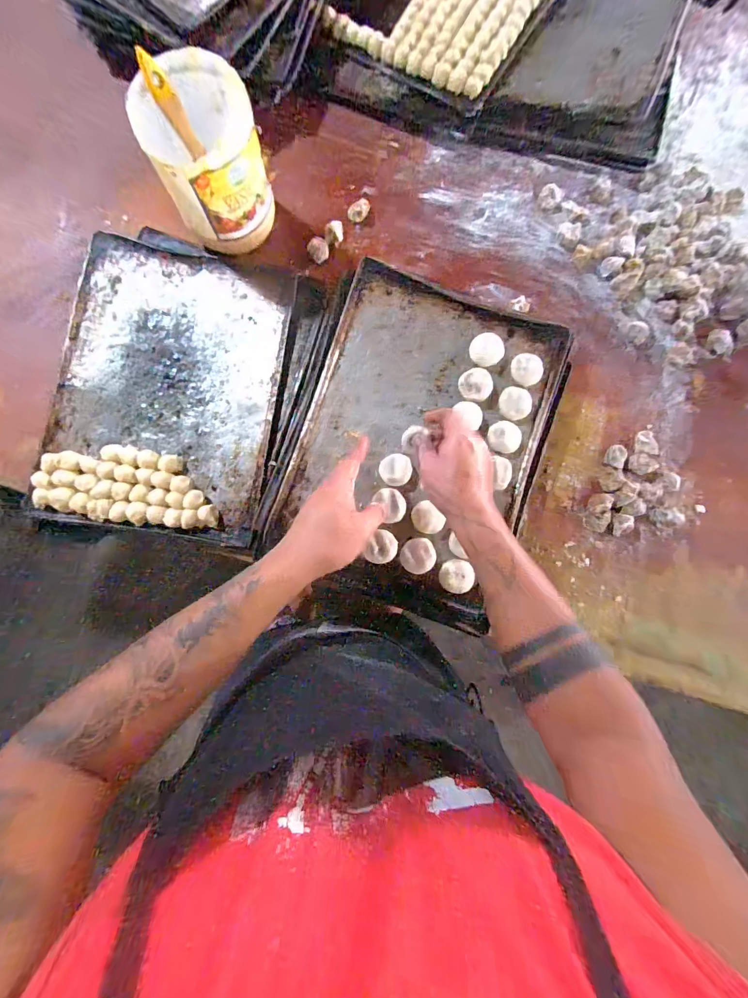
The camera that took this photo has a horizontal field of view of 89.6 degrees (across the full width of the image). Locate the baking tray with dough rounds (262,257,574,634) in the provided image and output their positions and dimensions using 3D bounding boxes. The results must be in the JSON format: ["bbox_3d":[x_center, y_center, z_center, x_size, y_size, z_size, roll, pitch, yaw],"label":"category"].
[{"bbox_3d":[0.074,-0.082,0.535,0.343,0.032,0.444,18,83,-1],"label":"baking tray with dough rounds"}]

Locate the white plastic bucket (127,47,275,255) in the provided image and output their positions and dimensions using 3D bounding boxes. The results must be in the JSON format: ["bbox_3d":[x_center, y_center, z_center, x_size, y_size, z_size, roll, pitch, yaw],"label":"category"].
[{"bbox_3d":[-0.233,-0.477,0.546,0.142,0.164,0.158,-19,85,-5],"label":"white plastic bucket"}]

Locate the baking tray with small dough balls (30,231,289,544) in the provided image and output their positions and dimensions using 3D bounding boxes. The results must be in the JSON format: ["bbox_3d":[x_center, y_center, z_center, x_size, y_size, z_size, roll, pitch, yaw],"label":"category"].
[{"bbox_3d":[-0.314,-0.179,0.585,0.330,0.030,0.443,8,83,-2],"label":"baking tray with small dough balls"}]

